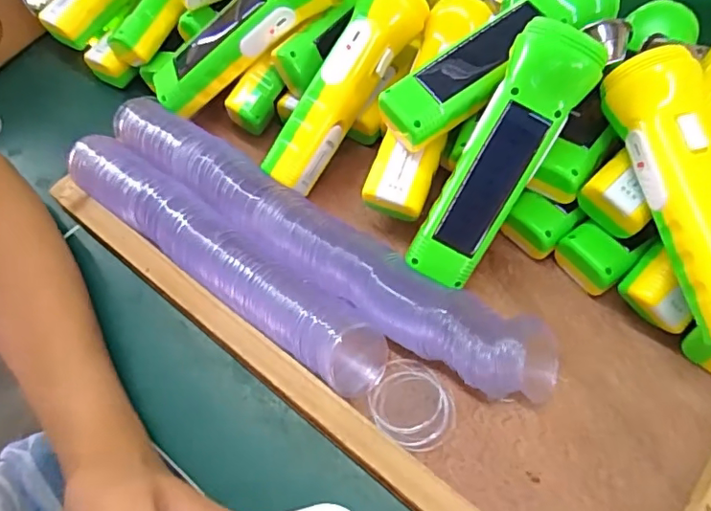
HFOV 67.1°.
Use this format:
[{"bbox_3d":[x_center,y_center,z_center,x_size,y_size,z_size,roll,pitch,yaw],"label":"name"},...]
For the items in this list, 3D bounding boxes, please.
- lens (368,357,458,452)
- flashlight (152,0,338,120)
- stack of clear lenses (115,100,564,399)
[{"bbox_3d":[0.035,0.090,0.323,0.050,0.007,0.050,-1,58,2],"label":"lens"},{"bbox_3d":[-0.090,-0.175,0.412,0.159,0.043,0.056,-31,56,20],"label":"flashlight"},{"bbox_3d":[-0.037,-0.012,0.370,0.361,0.037,0.052,30,64,20],"label":"stack of clear lenses"}]

